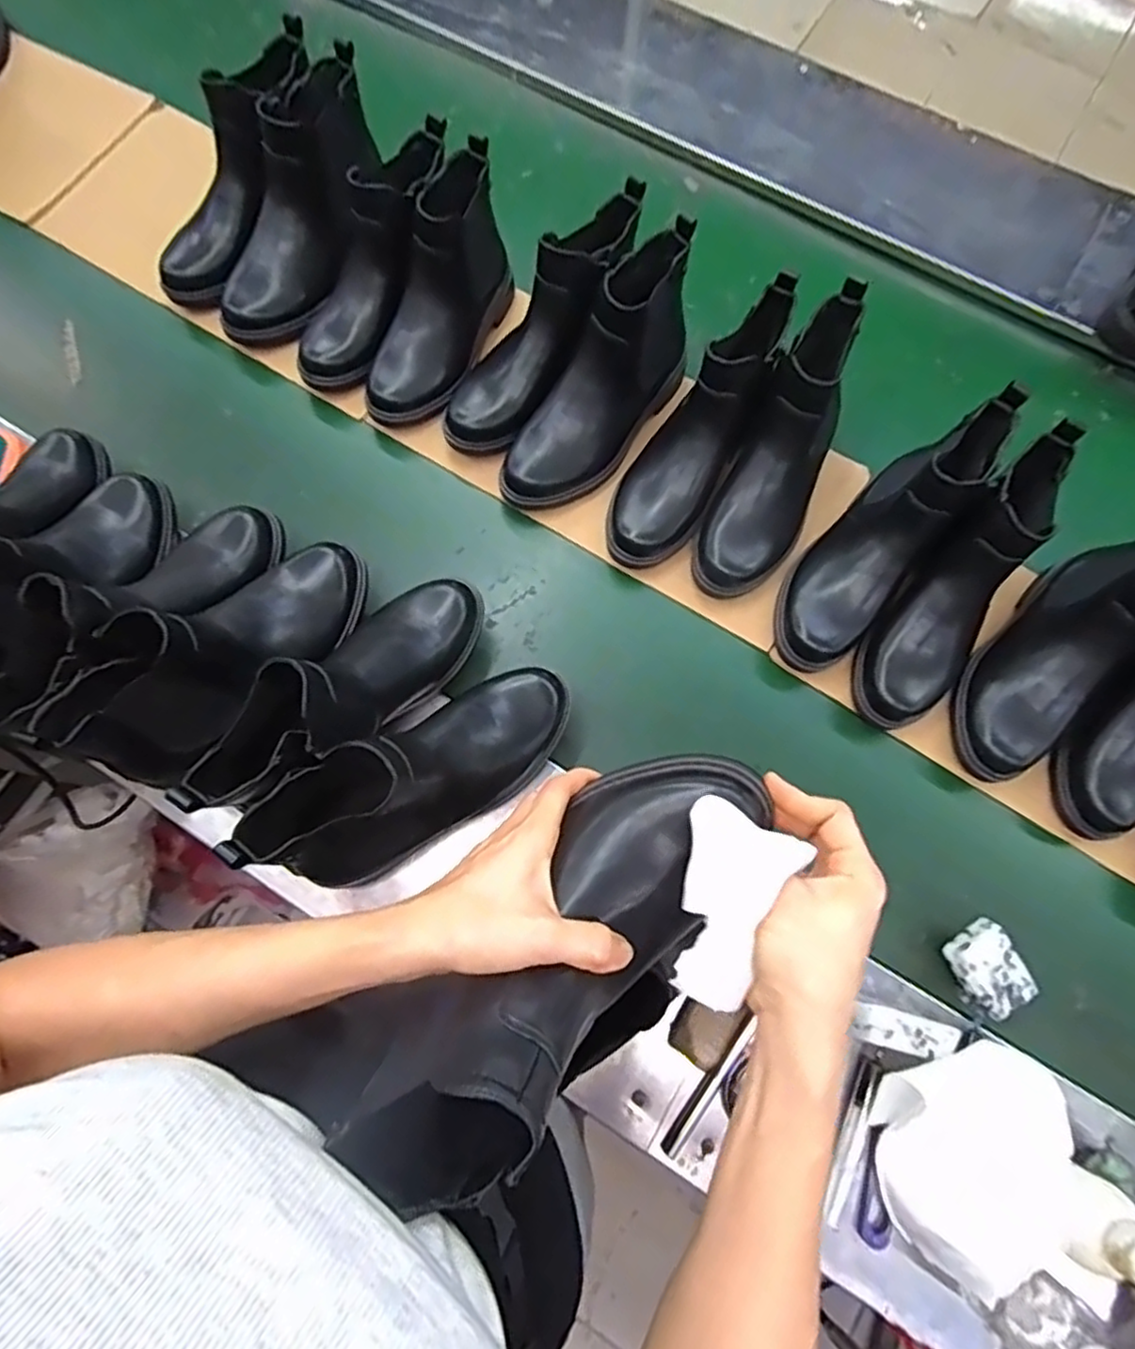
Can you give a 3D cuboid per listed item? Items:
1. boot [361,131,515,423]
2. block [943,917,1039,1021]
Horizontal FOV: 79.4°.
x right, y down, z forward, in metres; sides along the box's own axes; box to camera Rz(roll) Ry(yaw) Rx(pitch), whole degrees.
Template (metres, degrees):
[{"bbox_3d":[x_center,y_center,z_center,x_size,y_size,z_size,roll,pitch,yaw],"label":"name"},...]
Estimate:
[{"bbox_3d":[-0.140,-0.407,0.740,0.101,0.157,0.251,23,75,6],"label":"boot"},{"bbox_3d":[0.358,0.252,0.581,0.060,0.023,0.062,-31,77,-9],"label":"block"}]

